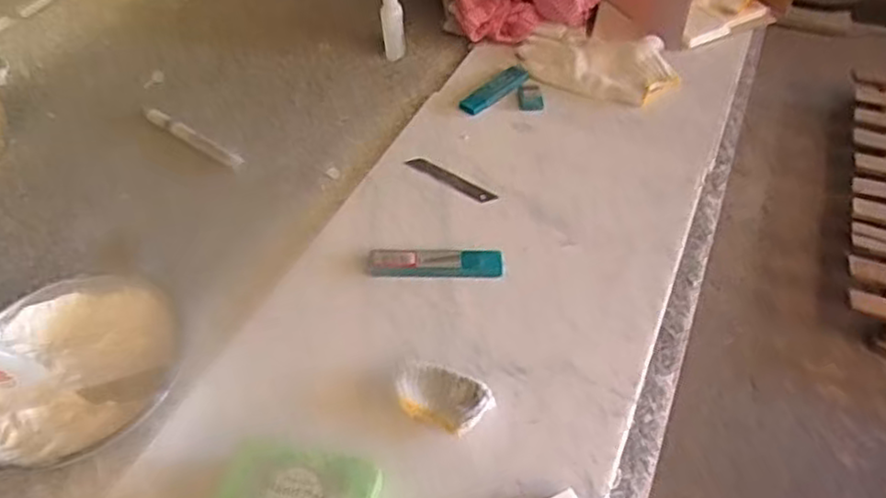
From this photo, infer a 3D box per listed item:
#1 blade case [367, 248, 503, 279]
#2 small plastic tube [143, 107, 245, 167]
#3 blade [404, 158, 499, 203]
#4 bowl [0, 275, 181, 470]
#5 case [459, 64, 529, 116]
[{"bbox_3d":[-0.005,0.012,0.607,0.112,0.009,0.027,1,48,0],"label":"blade case"},{"bbox_3d":[-0.260,-0.116,0.733,0.145,0.007,0.019,28,54,22],"label":"small plastic tube"},{"bbox_3d":[0.008,-0.068,0.694,0.097,0.004,0.019,30,54,23],"label":"blade"},{"bbox_3d":[-0.267,0.091,0.511,0.146,0.037,0.153,1,48,-1],"label":"bowl"},{"bbox_3d":[0.060,-0.178,0.790,0.031,0.009,0.104,34,56,26],"label":"case"}]

